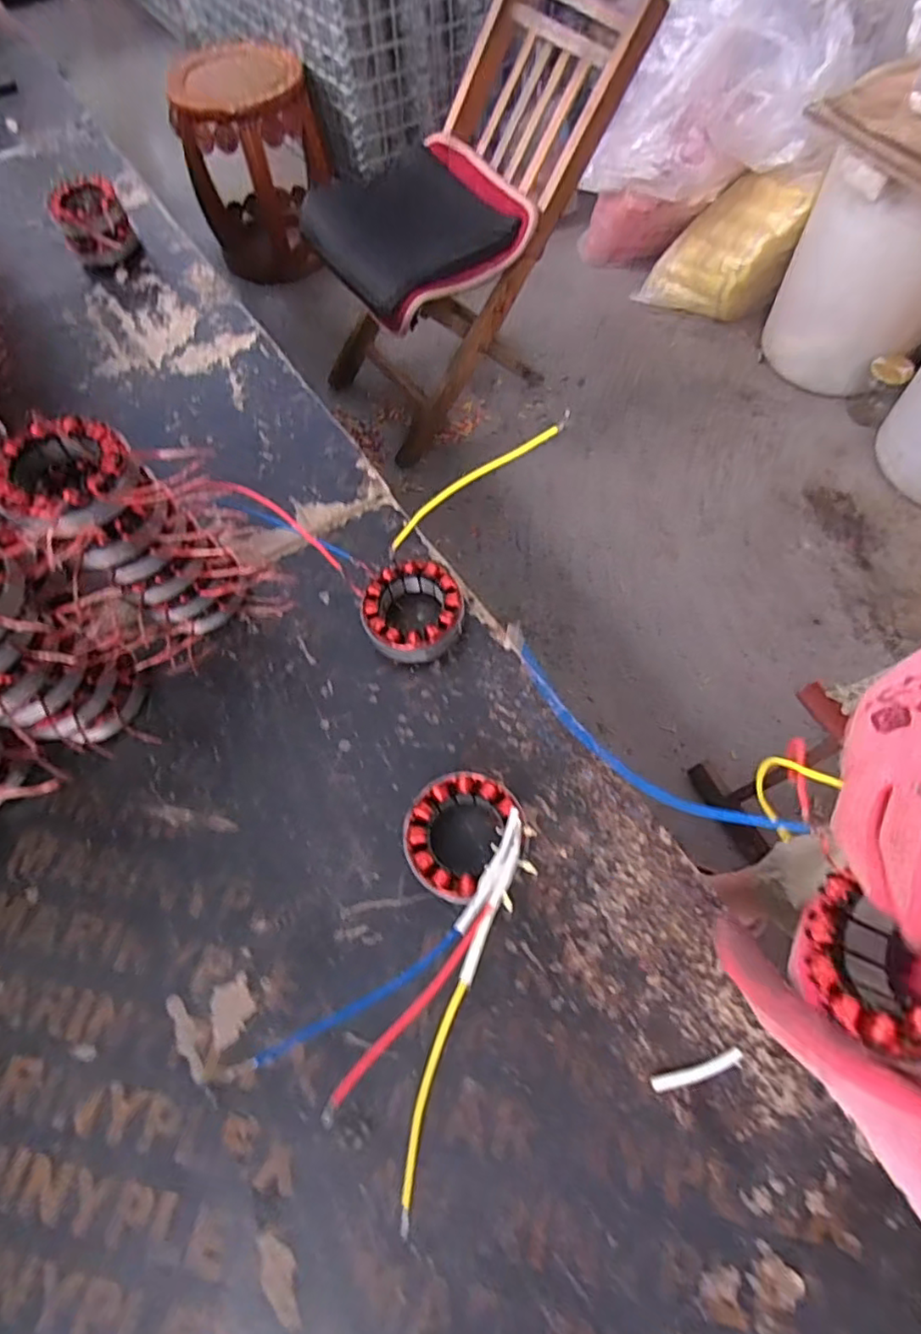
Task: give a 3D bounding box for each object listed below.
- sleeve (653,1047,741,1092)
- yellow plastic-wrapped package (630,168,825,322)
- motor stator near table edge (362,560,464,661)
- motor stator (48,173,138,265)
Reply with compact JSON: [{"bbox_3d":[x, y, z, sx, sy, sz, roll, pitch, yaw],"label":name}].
[{"bbox_3d":[0.155,0.263,0.394,0.062,0.004,0.010,-16,65,-5],"label":"sleeve"},{"bbox_3d":[0.627,-1.009,1.464,0.320,0.311,0.113,29,70,16],"label":"yellow plastic-wrapped package"},{"bbox_3d":[-0.040,-0.047,0.534,0.086,0.041,0.084,-1,65,3],"label":"motor stator near table edge"},{"bbox_3d":[-0.476,-0.580,0.795,0.086,0.068,0.084,-26,66,-9],"label":"motor stator"}]

